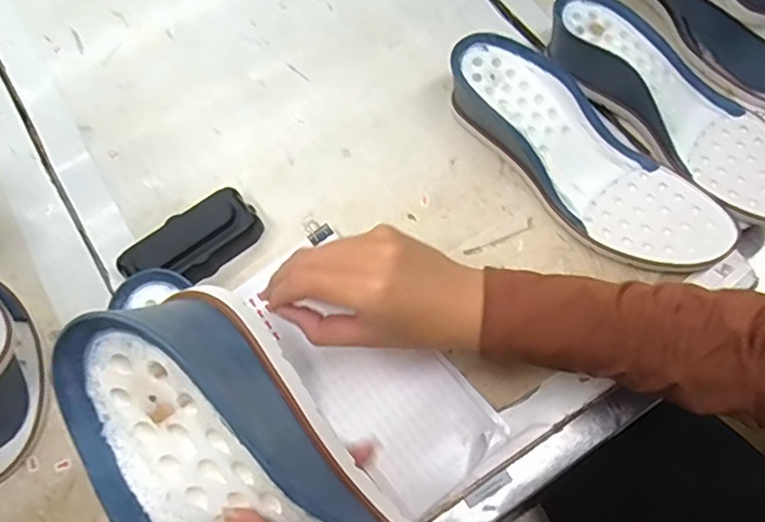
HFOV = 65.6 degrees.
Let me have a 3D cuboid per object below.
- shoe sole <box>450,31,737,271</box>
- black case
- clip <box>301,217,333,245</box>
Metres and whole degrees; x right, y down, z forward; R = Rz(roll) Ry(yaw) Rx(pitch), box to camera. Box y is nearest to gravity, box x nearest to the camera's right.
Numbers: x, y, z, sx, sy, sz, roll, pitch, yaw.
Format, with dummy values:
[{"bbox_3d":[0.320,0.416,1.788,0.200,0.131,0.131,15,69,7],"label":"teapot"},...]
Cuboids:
[{"bbox_3d":[0.164,-0.090,0.475,0.105,0.053,0.251,-35,71,-13],"label":"shoe sole"},{"bbox_3d":[-0.147,-0.013,0.466,0.105,0.030,0.053,-38,72,-14],"label":"black case"},{"bbox_3d":[-0.052,-0.025,0.477,0.020,0.010,0.020,-26,69,-10],"label":"clip"}]

